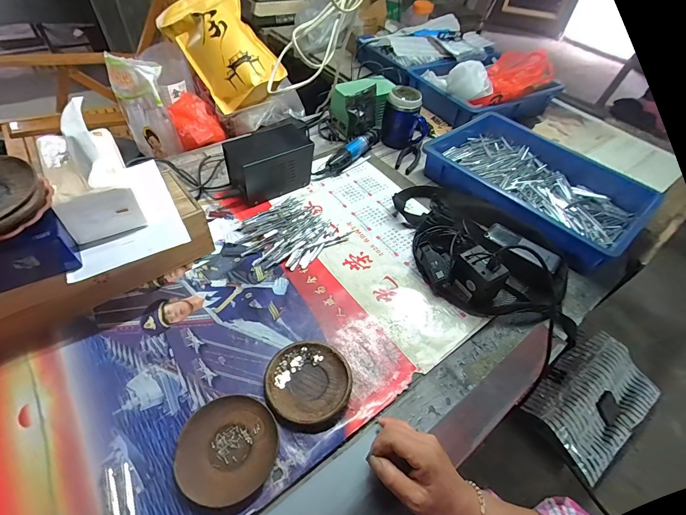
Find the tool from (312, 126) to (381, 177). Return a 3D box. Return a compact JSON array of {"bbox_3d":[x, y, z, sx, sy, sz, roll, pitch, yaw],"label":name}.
[{"bbox_3d":[0.020,-0.256,0.820,0.040,0.042,0.242,32,55,20],"label":"tool"}]

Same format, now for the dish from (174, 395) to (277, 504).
[{"bbox_3d":[-0.141,0.228,0.410,0.113,0.015,0.117,3,50,-3],"label":"dish"}]

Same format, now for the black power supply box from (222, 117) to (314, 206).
[{"bbox_3d":[-0.149,-0.201,0.698,0.169,0.112,0.082,-29,59,-26],"label":"black power supply box"}]

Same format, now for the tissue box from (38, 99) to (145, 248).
[{"bbox_3d":[-0.356,-0.117,0.466,0.096,0.133,0.121,-27,58,-25],"label":"tissue box"}]

